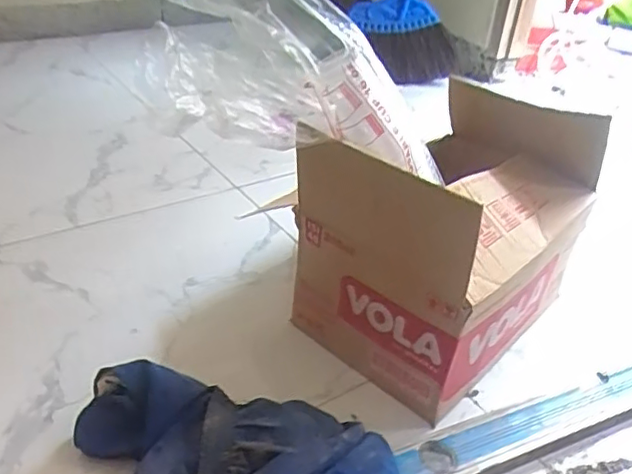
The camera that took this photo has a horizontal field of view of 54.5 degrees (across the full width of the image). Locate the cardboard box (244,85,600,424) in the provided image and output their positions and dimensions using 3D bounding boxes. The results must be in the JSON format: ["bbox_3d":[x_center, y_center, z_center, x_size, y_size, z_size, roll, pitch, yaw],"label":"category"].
[{"bbox_3d":[0.167,-0.007,0.787,0.247,0.288,0.333,28,40,31],"label":"cardboard box"}]

